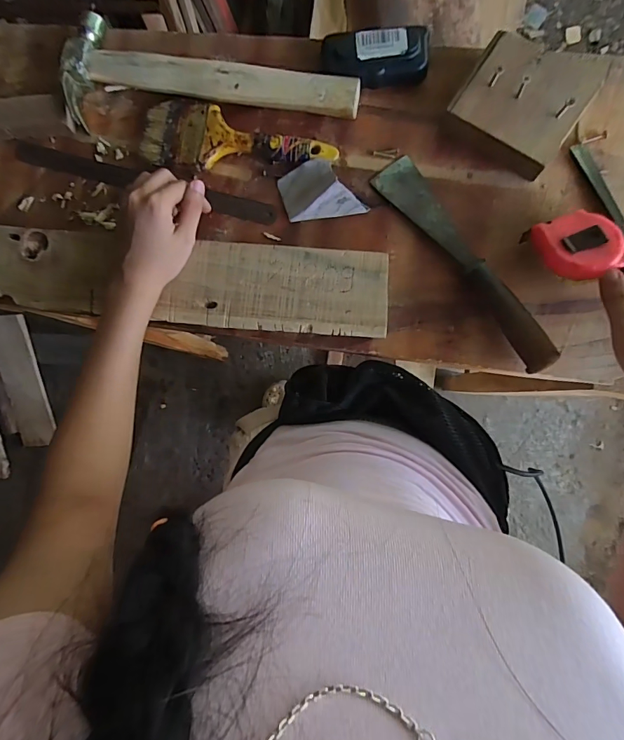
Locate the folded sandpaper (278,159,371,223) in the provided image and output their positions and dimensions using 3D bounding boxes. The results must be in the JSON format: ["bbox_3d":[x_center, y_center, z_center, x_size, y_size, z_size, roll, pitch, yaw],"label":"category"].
[{"bbox_3d":[0.009,-0.185,0.404,0.085,0.024,0.056,-4,88,5],"label":"folded sandpaper"}]

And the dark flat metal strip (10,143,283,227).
[{"bbox_3d":[-0.187,-0.205,0.439,0.309,0.008,0.024,17,82,5],"label":"dark flat metal strip"}]

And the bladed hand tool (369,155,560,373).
[{"bbox_3d":[0.148,-0.108,0.385,0.039,0.034,0.243,-36,85,3],"label":"bladed hand tool"}]

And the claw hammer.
[{"bbox_3d":[-0.110,-0.301,0.417,0.317,0.027,0.108,9,89,5],"label":"claw hammer"}]

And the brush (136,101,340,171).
[{"bbox_3d":[-0.076,-0.242,0.418,0.200,0.012,0.069,6,89,5],"label":"brush"}]

